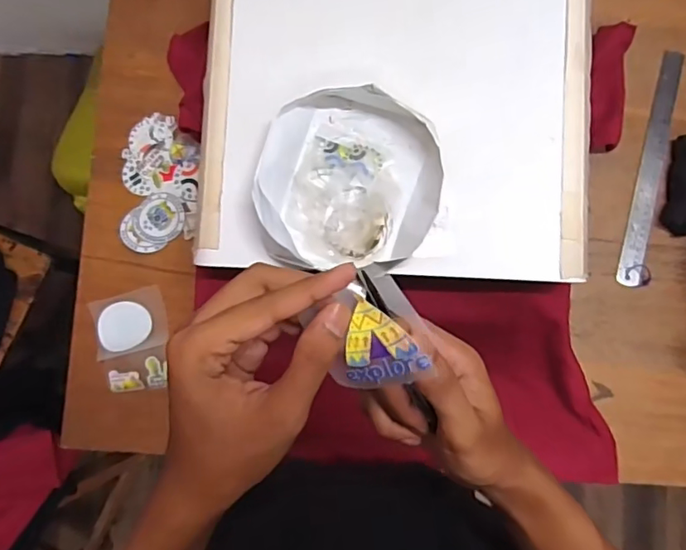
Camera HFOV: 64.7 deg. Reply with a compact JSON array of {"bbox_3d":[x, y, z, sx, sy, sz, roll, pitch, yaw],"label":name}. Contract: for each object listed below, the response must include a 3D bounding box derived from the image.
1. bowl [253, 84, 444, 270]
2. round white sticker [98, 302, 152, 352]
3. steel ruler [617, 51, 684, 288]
[{"bbox_3d":[0.004,-0.095,0.533,0.175,0.046,0.186,-3,84,0],"label":"bowl"},{"bbox_3d":[-0.284,0.067,0.704,0.066,0.004,0.062,-4,88,-2],"label":"round white sticker"},{"bbox_3d":[0.408,-0.142,0.715,0.034,0.006,0.320,13,83,9],"label":"steel ruler"}]

